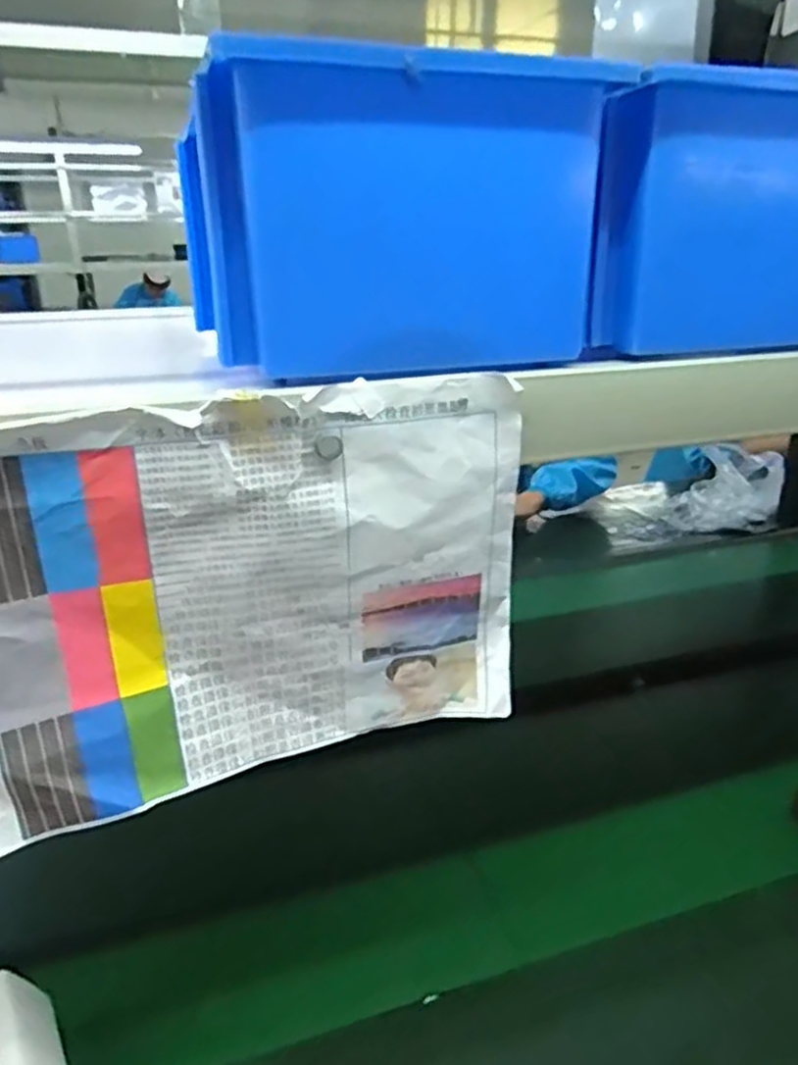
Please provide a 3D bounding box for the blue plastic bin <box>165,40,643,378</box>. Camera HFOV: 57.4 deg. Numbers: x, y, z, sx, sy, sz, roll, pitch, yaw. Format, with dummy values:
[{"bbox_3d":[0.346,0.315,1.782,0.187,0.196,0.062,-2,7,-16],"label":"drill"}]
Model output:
[{"bbox_3d":[0.003,-0.158,0.386,0.216,0.149,0.070,-6,22,-16],"label":"blue plastic bin"}]

